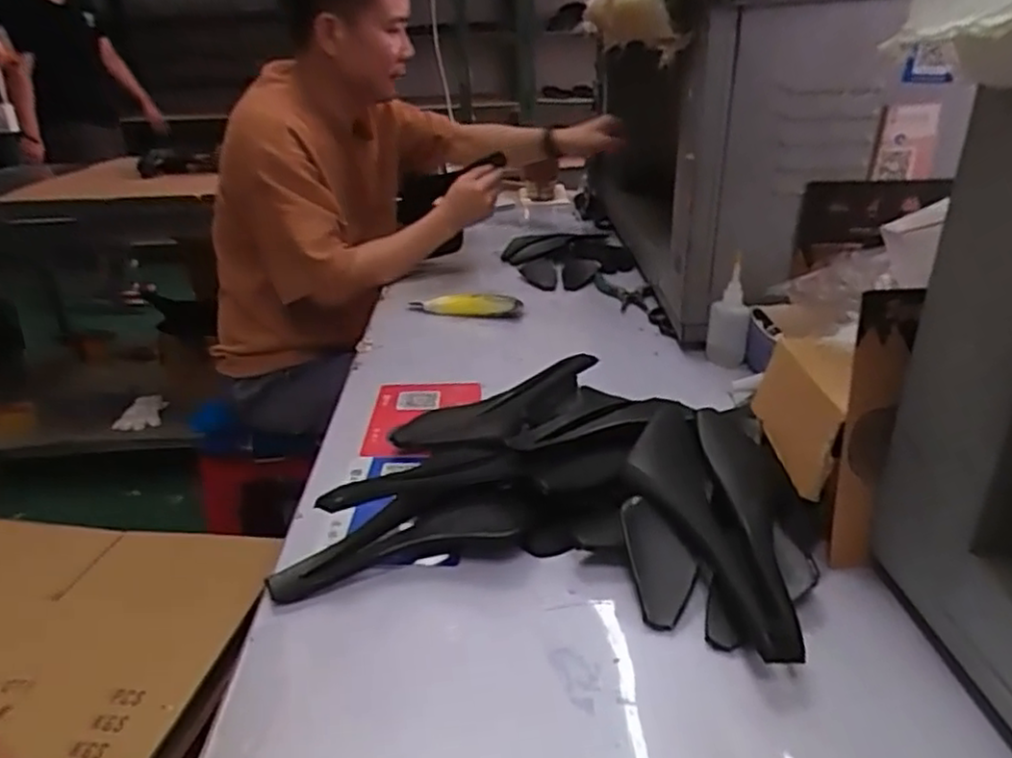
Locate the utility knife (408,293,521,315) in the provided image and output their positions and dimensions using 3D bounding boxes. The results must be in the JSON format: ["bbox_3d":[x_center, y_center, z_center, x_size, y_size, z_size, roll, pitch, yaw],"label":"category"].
[{"bbox_3d":[-0.060,-0.109,1.029,0.170,0.036,0.023,6,27,18],"label":"utility knife"}]

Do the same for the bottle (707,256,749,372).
[{"bbox_3d":[0.269,-0.078,0.848,0.046,0.126,0.035,4,27,15],"label":"bottle"}]

